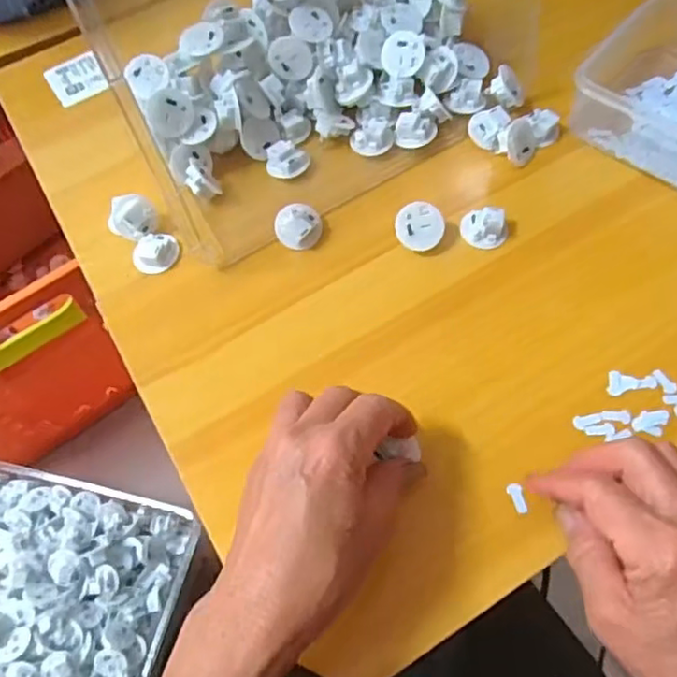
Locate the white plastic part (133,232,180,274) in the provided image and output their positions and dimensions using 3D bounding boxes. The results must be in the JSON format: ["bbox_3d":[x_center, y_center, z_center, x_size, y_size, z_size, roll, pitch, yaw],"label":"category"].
[{"bbox_3d":[-0.130,-0.061,0.452,0.033,0.017,0.026,-30,63,-12],"label":"white plastic part"}]

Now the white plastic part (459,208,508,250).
[{"bbox_3d":[0.101,-0.078,0.439,0.032,0.017,0.025,10,62,10],"label":"white plastic part"}]

